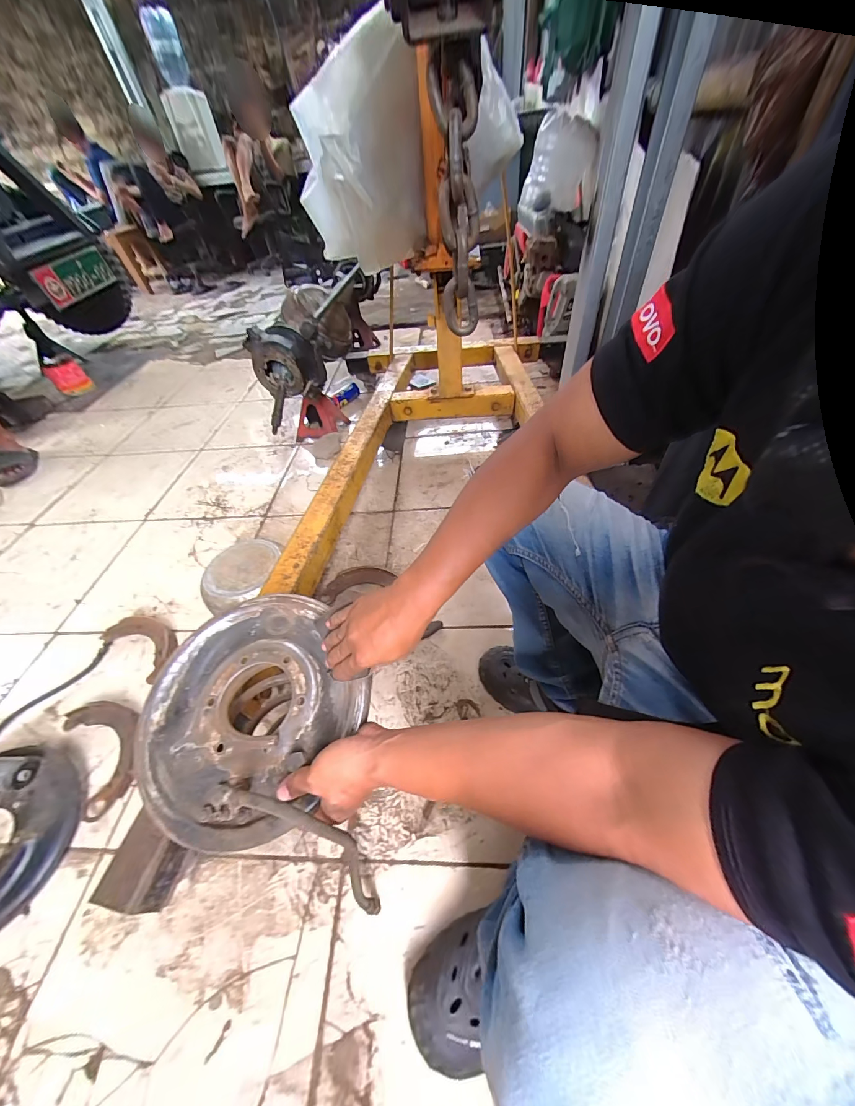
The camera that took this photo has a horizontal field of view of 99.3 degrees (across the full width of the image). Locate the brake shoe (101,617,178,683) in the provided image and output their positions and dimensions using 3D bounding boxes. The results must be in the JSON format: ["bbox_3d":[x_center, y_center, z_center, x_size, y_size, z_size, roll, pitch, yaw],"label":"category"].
[{"bbox_3d":[-0.651,0.206,0.845,0.204,0.033,0.104,25,55,23],"label":"brake shoe"}]

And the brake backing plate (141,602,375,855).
[{"bbox_3d":[-0.206,0.174,0.426,0.254,0.059,0.253,-1,49,2],"label":"brake backing plate"}]

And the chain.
[{"bbox_3d":[0.027,-0.304,0.334,0.044,0.184,0.040,2,48,9],"label":"chain"}]

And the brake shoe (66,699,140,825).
[{"bbox_3d":[-0.607,0.367,0.694,0.118,0.031,0.224,-36,56,-25],"label":"brake shoe"}]

